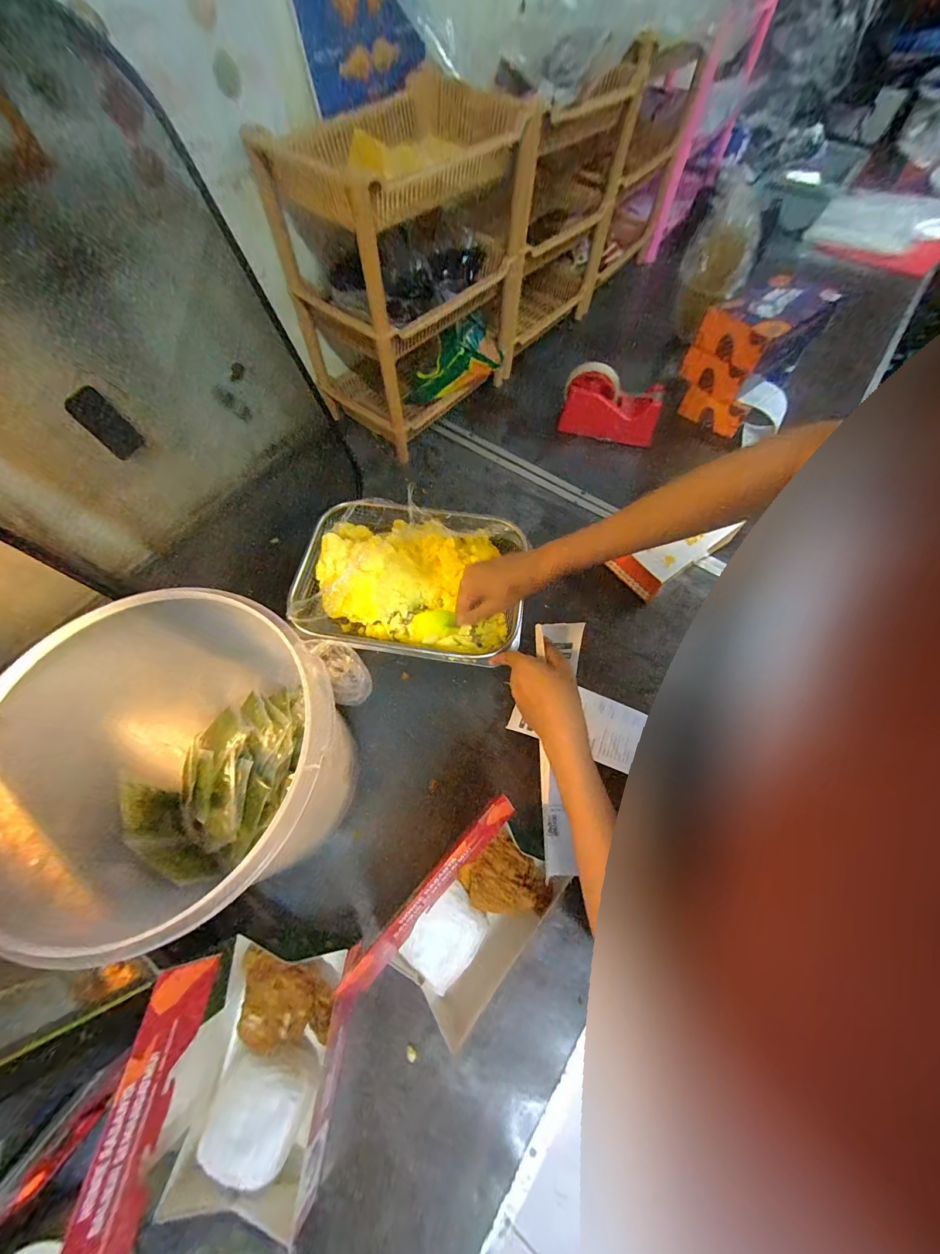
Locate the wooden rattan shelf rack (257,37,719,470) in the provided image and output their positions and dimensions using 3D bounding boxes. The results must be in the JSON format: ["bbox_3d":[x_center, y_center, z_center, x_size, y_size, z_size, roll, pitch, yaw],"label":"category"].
[{"bbox_3d":[0.093,-0.708,0.715,0.226,0.312,0.896,33,69,15],"label":"wooden rattan shelf rack"}]

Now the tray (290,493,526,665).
[{"bbox_3d":[-0.077,-0.068,0.549,0.292,0.072,0.203,10,66,4],"label":"tray"}]

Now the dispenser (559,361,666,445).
[{"bbox_3d":[0.236,-0.365,0.683,0.159,0.091,0.049,12,65,6],"label":"dispenser"}]

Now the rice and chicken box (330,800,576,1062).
[{"bbox_3d":[-0.001,0.291,0.412,0.109,0.052,0.201,39,71,17],"label":"rice and chicken box"}]

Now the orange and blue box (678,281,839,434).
[{"bbox_3d":[0.459,-0.449,0.683,0.166,0.156,0.128,-40,70,-17],"label":"orange and blue box"}]

